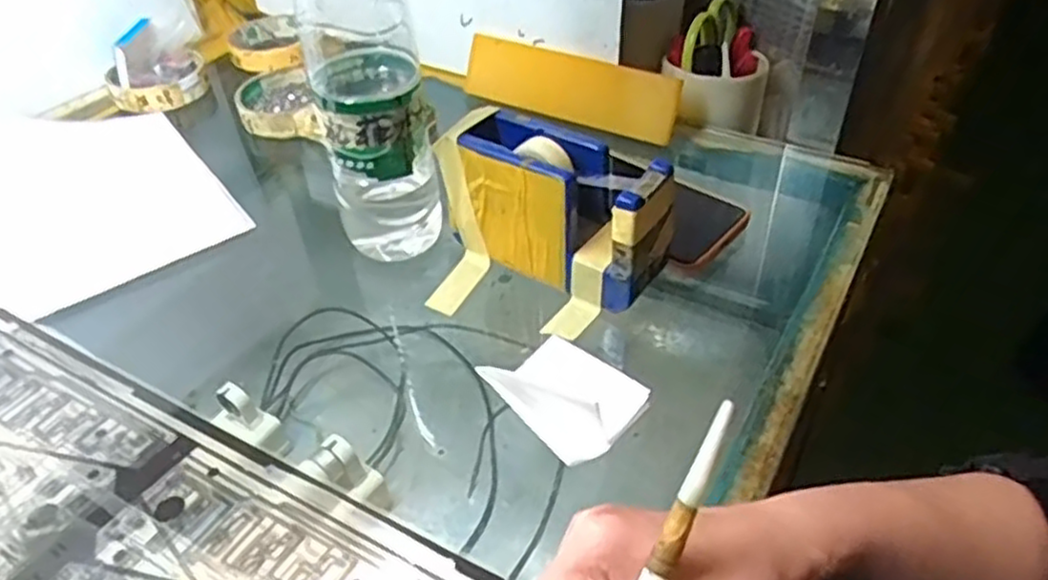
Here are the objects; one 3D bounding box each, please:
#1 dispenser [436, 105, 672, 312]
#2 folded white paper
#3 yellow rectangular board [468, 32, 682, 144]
[{"bbox_3d":[0.001,-0.055,0.434,0.091,0.078,0.046,28,51,31],"label":"dispenser"},{"bbox_3d":[0.021,0.049,0.365,0.066,0.021,0.057,32,53,33],"label":"folded white paper"},{"bbox_3d":[0.033,-0.164,0.589,0.186,0.050,0.007,22,20,25],"label":"yellow rectangular board"}]

